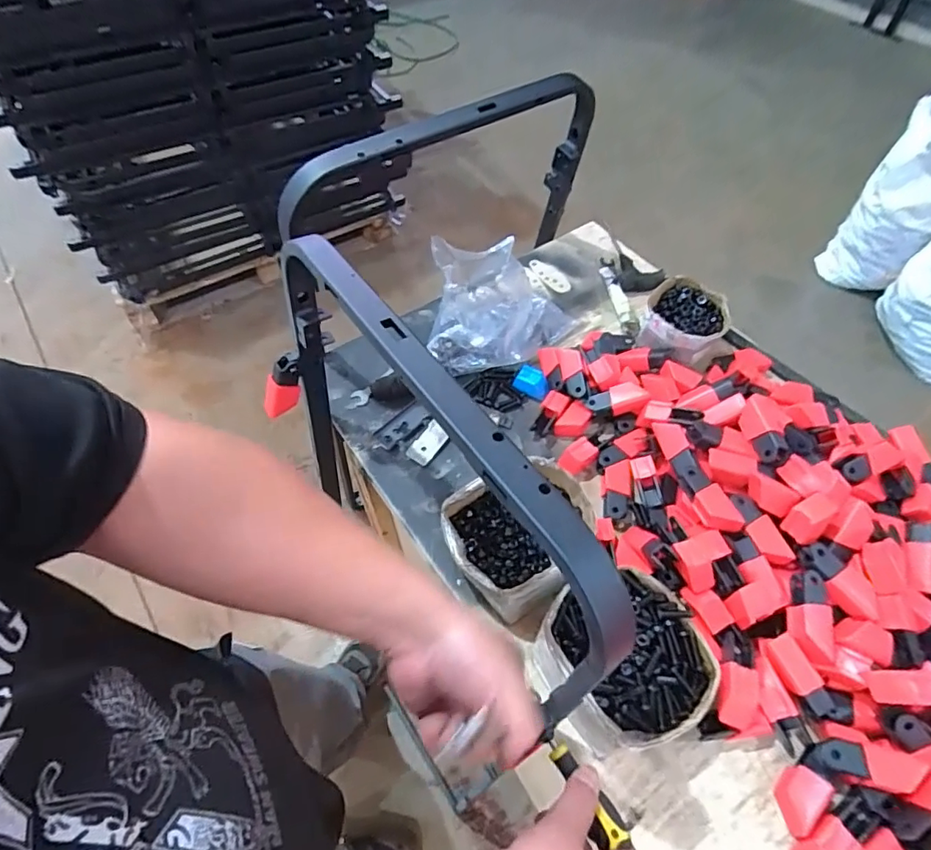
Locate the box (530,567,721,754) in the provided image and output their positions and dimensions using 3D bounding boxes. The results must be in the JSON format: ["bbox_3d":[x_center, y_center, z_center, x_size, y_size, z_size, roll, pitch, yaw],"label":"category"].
[{"bbox_3d":[0.155,0.242,0.559,0.161,0.085,0.159,-14,57,-11],"label":"box"}]

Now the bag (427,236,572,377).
[{"bbox_3d":[0.055,-0.187,0.828,0.206,0.083,0.199,2,55,0],"label":"bag"}]

